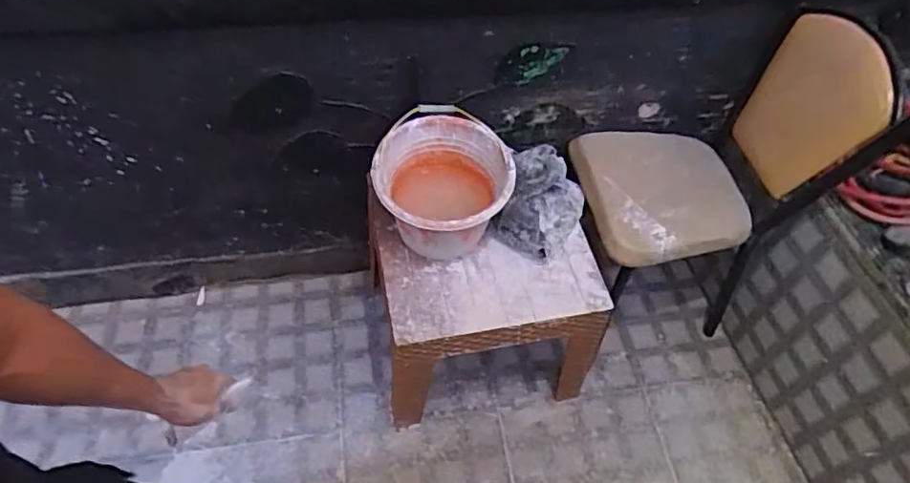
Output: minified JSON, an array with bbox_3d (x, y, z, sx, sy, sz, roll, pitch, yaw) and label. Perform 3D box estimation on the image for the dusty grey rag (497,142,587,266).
[{"bbox_3d":[0.200,-0.101,1.313,0.175,0.130,0.257,16,55,7],"label":"dusty grey rag"}]

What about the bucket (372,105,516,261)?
[{"bbox_3d":[-0.028,-0.104,1.248,0.265,0.212,0.277,2,55,-3],"label":"bucket"}]

